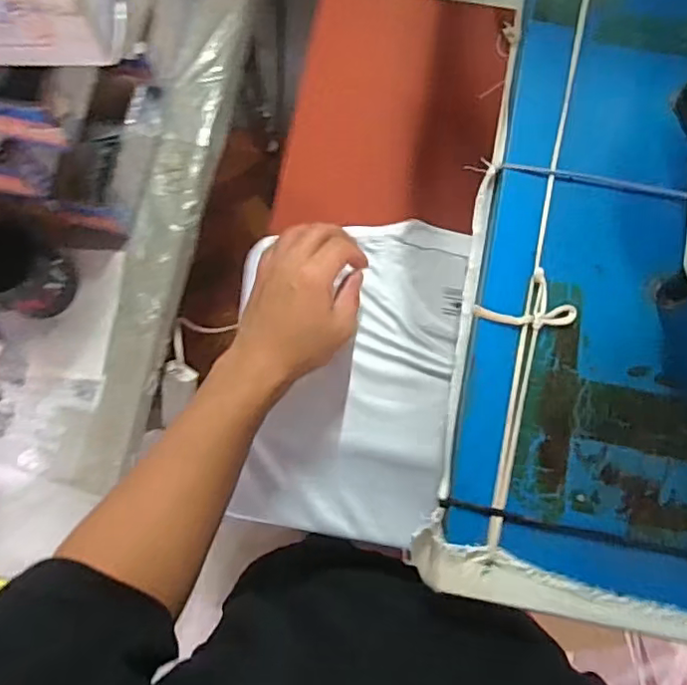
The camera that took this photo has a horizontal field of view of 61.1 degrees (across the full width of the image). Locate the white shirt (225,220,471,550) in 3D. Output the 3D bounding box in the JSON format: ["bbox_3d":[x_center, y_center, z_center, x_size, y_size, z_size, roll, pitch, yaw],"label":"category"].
[{"bbox_3d":[0.001,0.026,0.521,0.192,0.037,0.275,8,75,2],"label":"white shirt"}]

